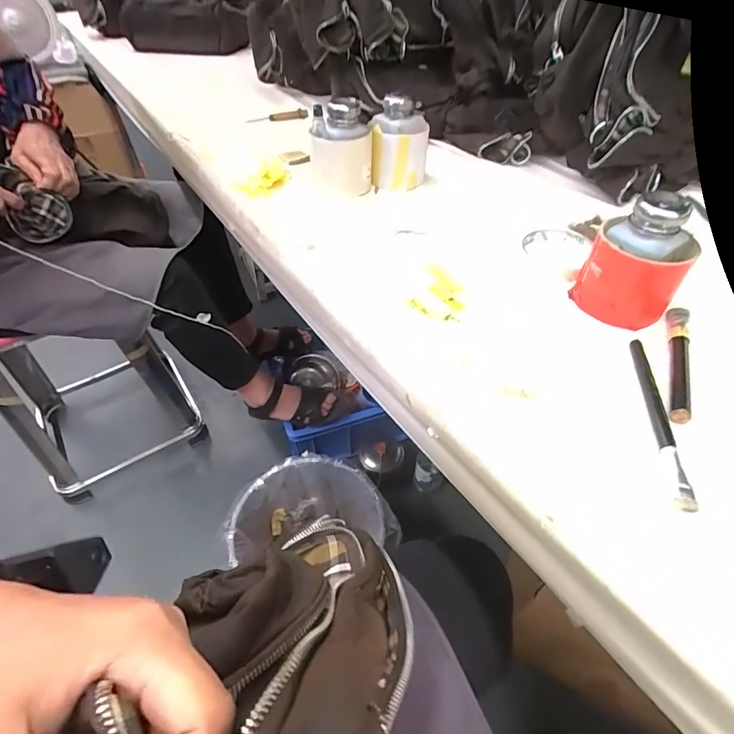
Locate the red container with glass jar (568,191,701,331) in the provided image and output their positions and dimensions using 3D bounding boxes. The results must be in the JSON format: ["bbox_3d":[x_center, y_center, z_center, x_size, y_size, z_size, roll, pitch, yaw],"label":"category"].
[{"bbox_3d":[0.238,-0.093,0.382,0.081,0.101,0.066,28,53,24],"label":"red container with glass jar"}]

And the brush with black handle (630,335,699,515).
[{"bbox_3d":[0.212,0.032,0.316,0.012,0.011,0.158,9,48,9],"label":"brush with black handle"}]

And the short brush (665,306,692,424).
[{"bbox_3d":[0.256,-0.008,0.355,0.016,0.015,0.150,21,51,19],"label":"short brush"}]

